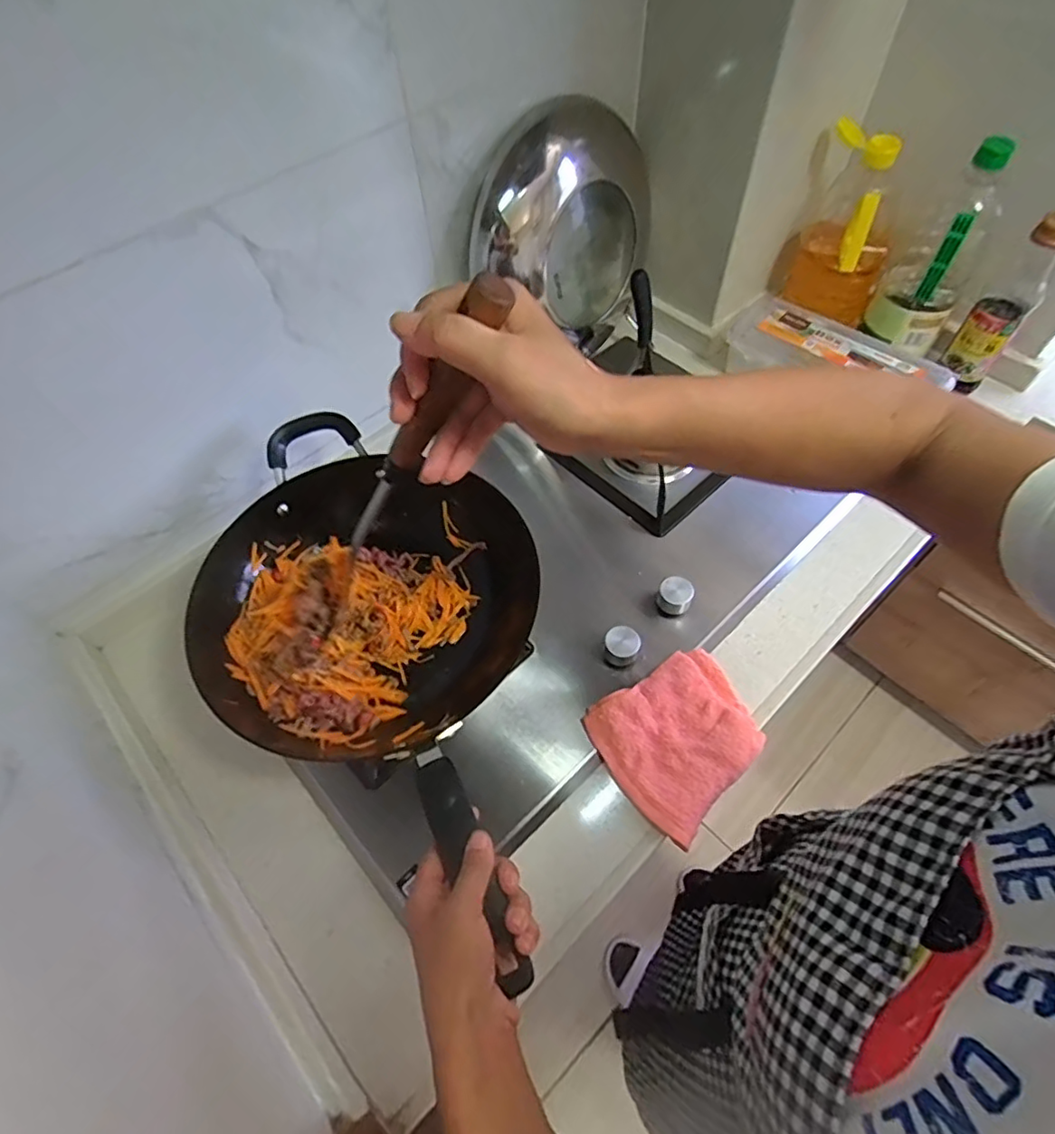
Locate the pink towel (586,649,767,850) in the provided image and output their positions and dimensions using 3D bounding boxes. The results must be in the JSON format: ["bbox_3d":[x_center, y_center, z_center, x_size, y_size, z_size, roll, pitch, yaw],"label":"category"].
[{"bbox_3d":[0.155,0.171,0.603,0.154,0.031,0.141,-29,61,-14],"label":"pink towel"}]

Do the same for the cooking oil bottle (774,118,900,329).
[{"bbox_3d":[0.435,-0.454,0.812,0.119,0.226,0.095,23,62,16],"label":"cooking oil bottle"}]

